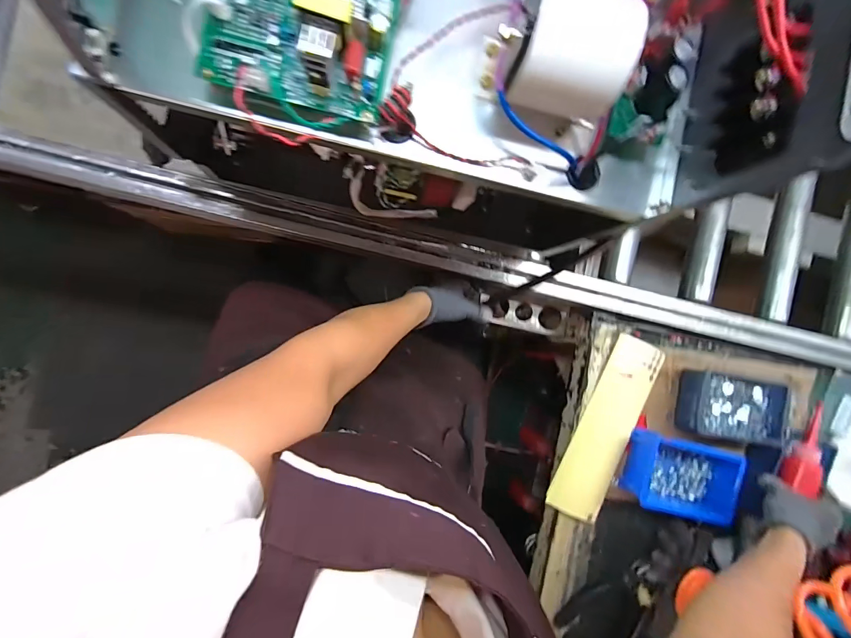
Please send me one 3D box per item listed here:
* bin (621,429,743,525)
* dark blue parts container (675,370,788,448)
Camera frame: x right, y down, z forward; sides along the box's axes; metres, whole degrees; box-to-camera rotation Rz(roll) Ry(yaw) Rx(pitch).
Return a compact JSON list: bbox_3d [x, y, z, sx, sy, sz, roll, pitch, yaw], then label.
[{"bbox_3d":[0.369,0.230,0.571,0.152,0.050,0.111,14,89,-9],"label":"bin"},{"bbox_3d":[0.453,0.130,0.588,0.155,0.047,0.095,10,90,-9],"label":"dark blue parts container"}]

